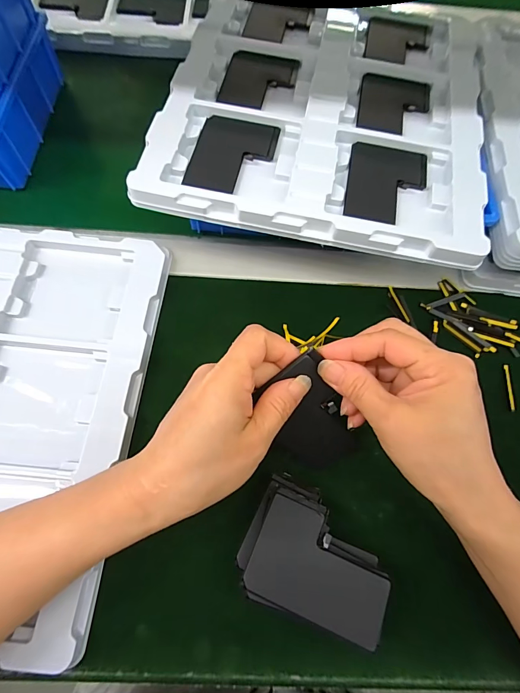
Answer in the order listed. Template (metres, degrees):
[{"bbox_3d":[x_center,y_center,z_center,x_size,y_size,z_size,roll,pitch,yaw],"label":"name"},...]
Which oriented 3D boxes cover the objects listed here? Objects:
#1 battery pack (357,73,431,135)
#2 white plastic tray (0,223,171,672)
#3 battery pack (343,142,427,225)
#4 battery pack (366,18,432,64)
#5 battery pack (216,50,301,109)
[{"bbox_3d":[0.129,-0.233,0.339,0.067,0.004,0.083,11,69,2],"label":"battery pack"},{"bbox_3d":[-0.234,0.035,0.274,0.272,0.017,0.313,5,69,-1],"label":"white plastic tray"},{"bbox_3d":[0.106,-0.137,0.297,0.065,0.004,0.086,10,69,1],"label":"battery pack"},{"bbox_3d":[0.147,-0.326,0.378,0.066,0.004,0.078,11,69,2],"label":"battery pack"},{"bbox_3d":[0.000,-0.257,0.341,0.066,0.004,0.082,11,69,2],"label":"battery pack"}]

